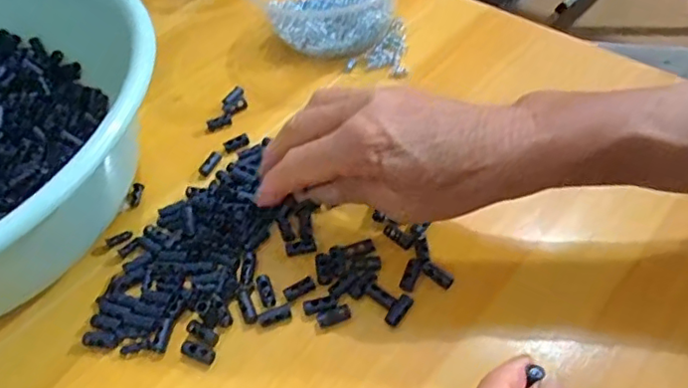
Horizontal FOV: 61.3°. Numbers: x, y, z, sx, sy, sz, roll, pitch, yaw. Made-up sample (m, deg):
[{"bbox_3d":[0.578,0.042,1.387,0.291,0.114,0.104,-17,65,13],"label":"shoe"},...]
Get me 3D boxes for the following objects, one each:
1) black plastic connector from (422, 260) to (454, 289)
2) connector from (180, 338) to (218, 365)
[{"bbox_3d":[0.052,0.044,0.325,0.019,0.004,0.009,33,62,30],"label":"black plastic connector"},{"bbox_3d":[-0.079,0.084,0.312,0.019,0.005,0.008,16,55,20],"label":"connector"}]

